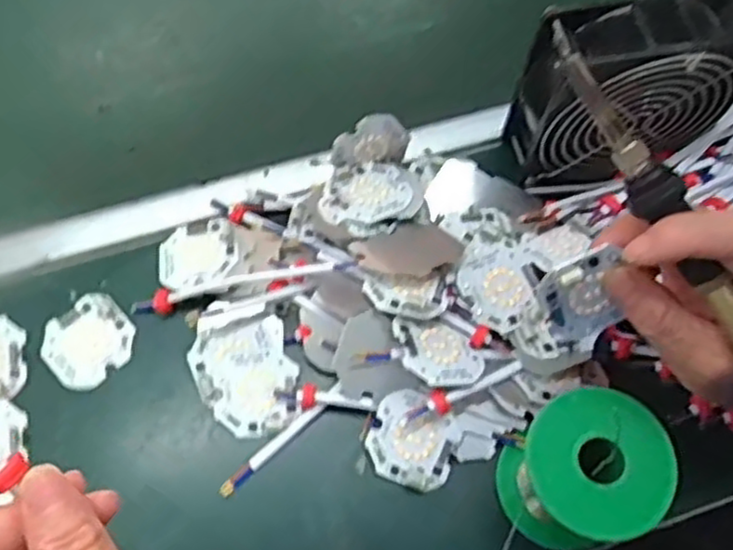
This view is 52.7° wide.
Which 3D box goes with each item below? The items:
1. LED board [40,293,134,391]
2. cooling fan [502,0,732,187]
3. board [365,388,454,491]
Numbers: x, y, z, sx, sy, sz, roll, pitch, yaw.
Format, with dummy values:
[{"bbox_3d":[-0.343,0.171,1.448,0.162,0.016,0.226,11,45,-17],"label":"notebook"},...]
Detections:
[{"bbox_3d":[-0.159,0.038,0.424,0.049,0.004,0.049,-40,73,-17],"label":"LED board"},{"bbox_3d":[0.147,-0.106,0.420,0.122,0.100,0.054,-5,66,-4],"label":"cooling fan"},{"bbox_3d":[0.025,0.089,0.398,0.046,0.007,0.047,23,87,2],"label":"board"}]

